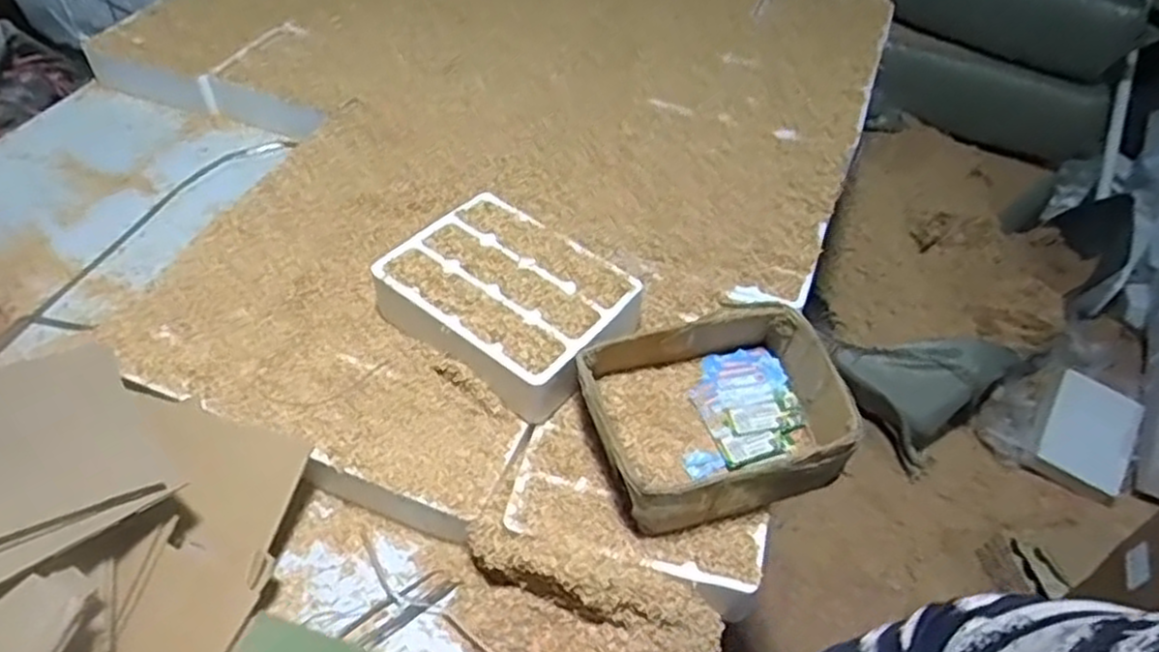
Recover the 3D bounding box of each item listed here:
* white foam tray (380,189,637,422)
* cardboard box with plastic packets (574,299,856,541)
[{"bbox_3d":[-0.077,-0.028,0.833,0.252,0.076,0.189,31,53,23],"label":"white foam tray"},{"bbox_3d":[0.128,0.084,0.738,0.236,0.082,0.187,-10,49,-12],"label":"cardboard box with plastic packets"}]

